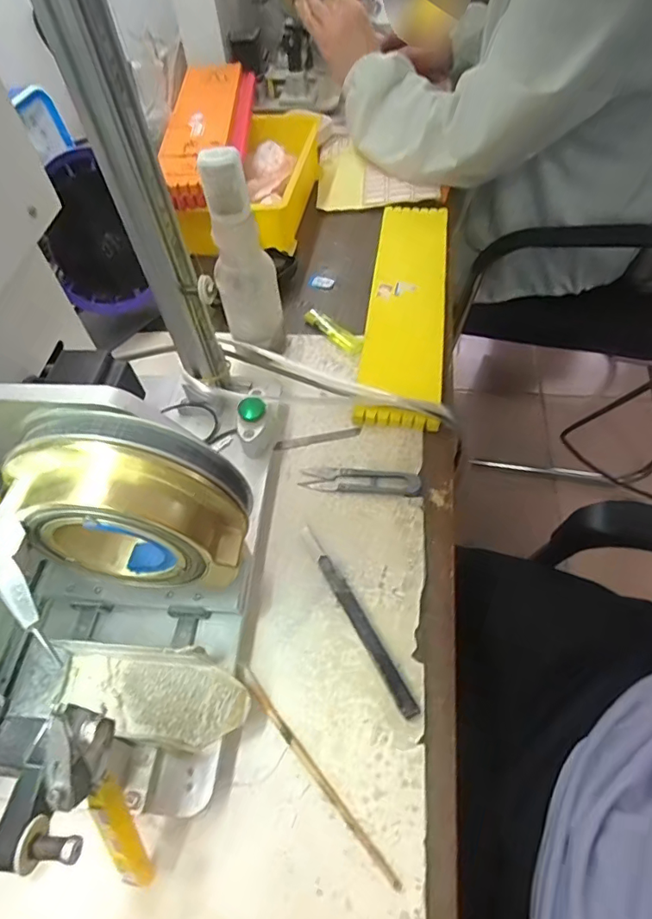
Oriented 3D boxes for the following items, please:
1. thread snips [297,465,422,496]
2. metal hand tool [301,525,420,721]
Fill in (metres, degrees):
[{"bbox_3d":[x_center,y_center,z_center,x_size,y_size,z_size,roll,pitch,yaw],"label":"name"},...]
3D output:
[{"bbox_3d":[0.029,0.017,0.437,0.101,0.009,0.025,3,54,4],"label":"thread snips"},{"bbox_3d":[0.020,0.111,0.369,0.013,0.008,0.154,-24,57,-15],"label":"metal hand tool"}]

